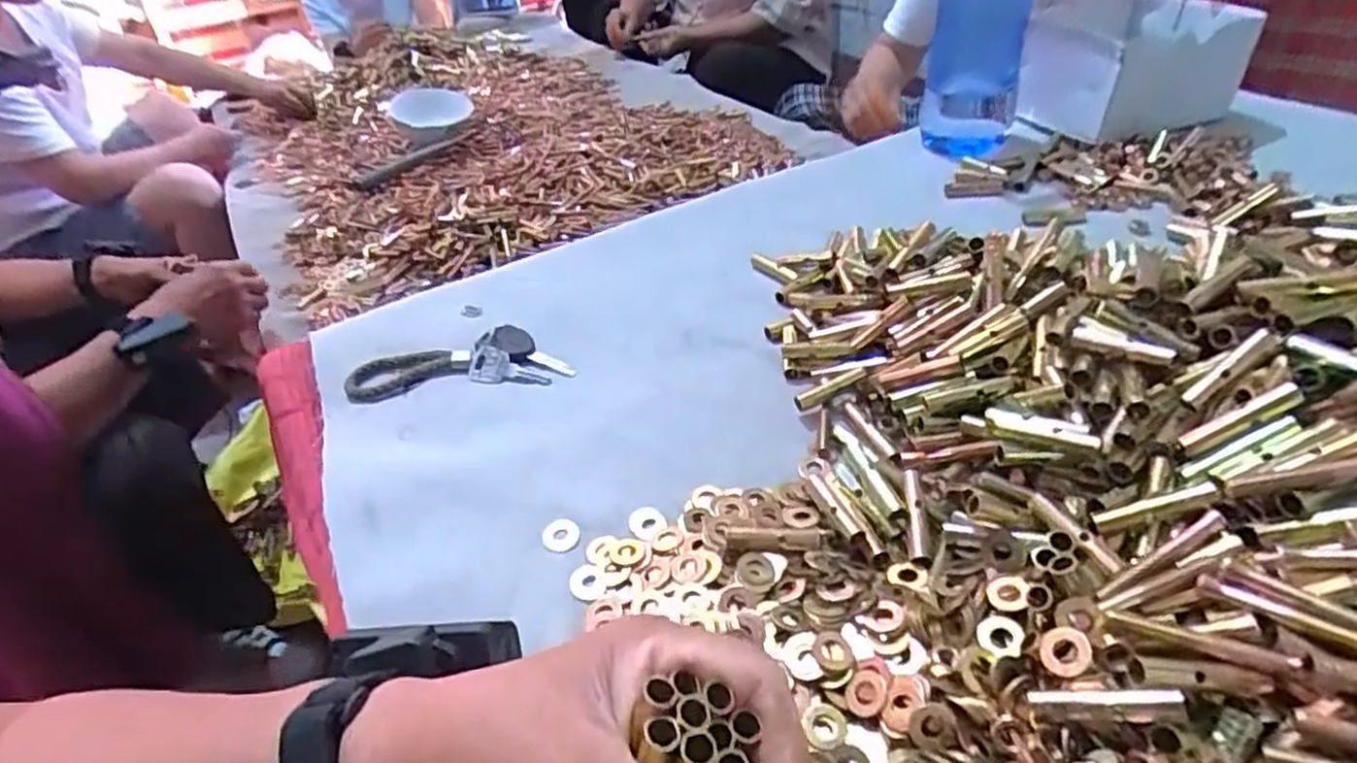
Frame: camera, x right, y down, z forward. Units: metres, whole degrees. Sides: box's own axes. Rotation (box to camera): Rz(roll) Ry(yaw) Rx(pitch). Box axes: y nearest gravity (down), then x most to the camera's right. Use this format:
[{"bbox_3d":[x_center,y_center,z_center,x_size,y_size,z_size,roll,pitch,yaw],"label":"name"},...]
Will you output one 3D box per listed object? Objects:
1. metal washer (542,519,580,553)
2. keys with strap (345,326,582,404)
[{"bbox_3d":[-0.058,0.076,0.355,0.018,0.004,0.020,-10,43,-7],"label":"metal washer"},{"bbox_3d":[-0.139,-0.014,0.463,0.134,0.014,0.056,-4,39,4],"label":"keys with strap"}]

